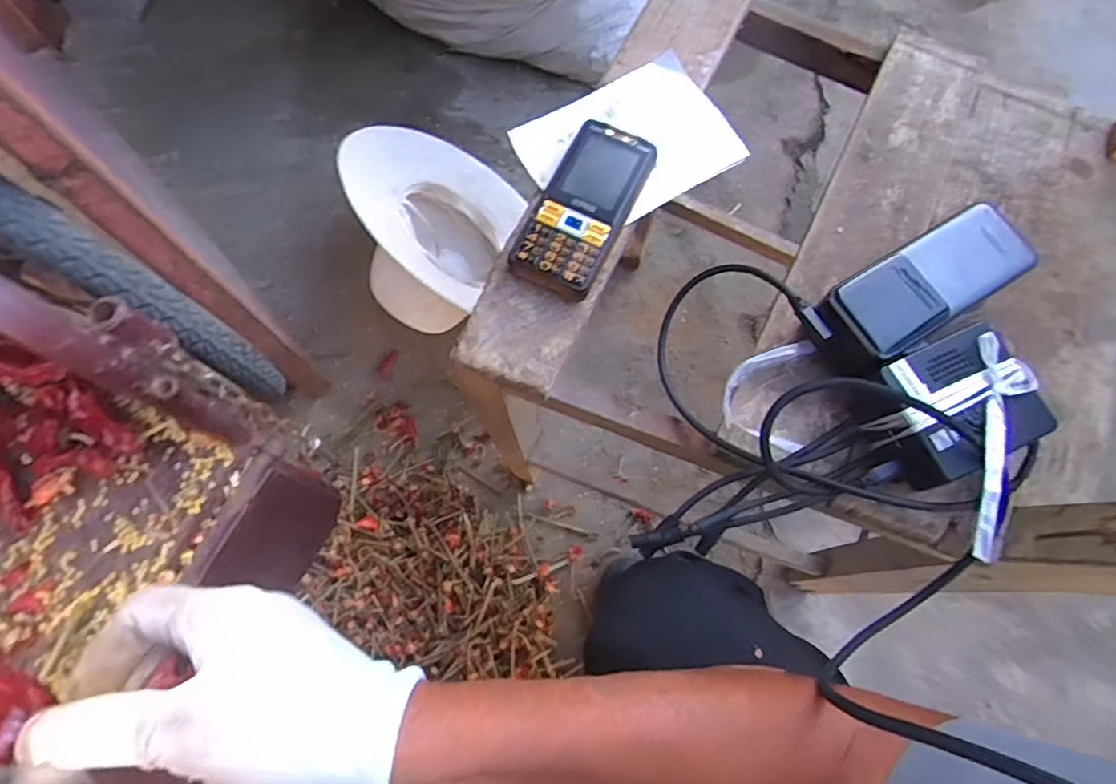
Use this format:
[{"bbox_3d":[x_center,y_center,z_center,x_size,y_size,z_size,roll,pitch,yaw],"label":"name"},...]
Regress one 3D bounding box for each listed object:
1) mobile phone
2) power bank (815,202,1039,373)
[{"bbox_3d":[0.018,-0.125,0.440,0.059,0.022,0.124,24,74,8],"label":"mobile phone"},{"bbox_3d":[0.220,-0.060,0.398,0.125,0.054,0.052,-30,74,-9],"label":"power bank"}]

